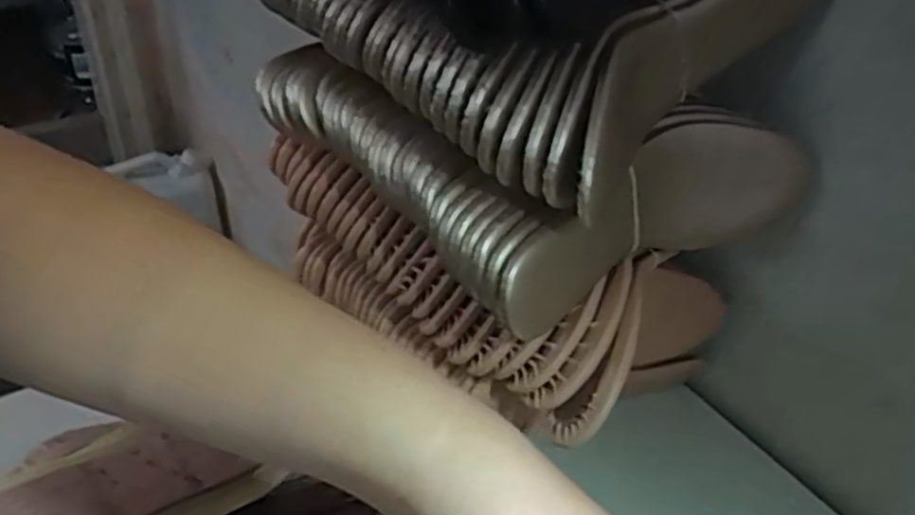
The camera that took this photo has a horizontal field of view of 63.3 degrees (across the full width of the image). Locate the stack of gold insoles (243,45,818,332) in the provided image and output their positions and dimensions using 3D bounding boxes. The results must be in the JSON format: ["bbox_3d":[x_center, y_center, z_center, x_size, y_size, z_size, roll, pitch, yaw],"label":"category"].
[{"bbox_3d":[0.041,-0.072,0.460,0.228,0.068,0.256,-21,41,-31],"label":"stack of gold insoles"}]

